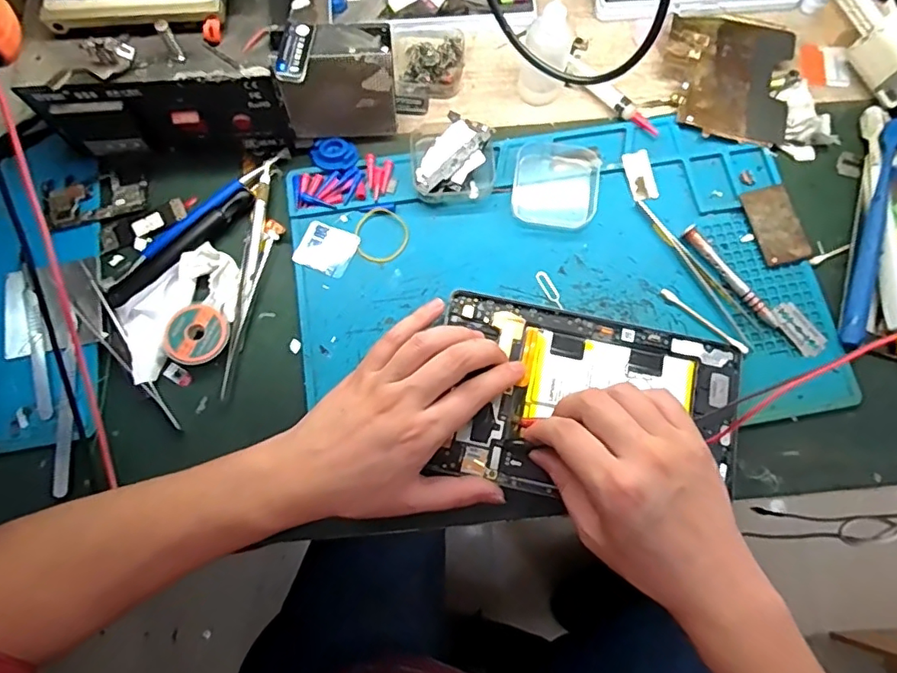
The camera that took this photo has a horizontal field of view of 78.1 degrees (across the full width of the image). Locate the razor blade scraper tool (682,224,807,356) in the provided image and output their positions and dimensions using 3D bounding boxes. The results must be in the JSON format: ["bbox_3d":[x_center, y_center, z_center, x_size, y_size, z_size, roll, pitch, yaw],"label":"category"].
[{"bbox_3d":[0.214,-0.035,0.401,0.011,0.011,0.118,-39,78,-10],"label":"razor blade scraper tool"}]

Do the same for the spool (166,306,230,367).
[{"bbox_3d":[-0.177,-0.001,0.390,0.041,0.010,0.042,23,76,6],"label":"spool"}]

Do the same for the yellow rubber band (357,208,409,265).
[{"bbox_3d":[-0.051,-0.076,0.419,0.041,0.004,0.042,0,75,0],"label":"yellow rubber band"}]

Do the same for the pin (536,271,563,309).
[{"bbox_3d":[0.075,-0.034,0.407,0.008,0.004,0.034,-25,76,-6],"label":"pin"}]

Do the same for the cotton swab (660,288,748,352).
[{"bbox_3d":[0.183,-0.011,0.397,0.070,0.008,0.008,40,79,10],"label":"cotton swab"}]

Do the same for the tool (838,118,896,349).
[{"bbox_3d":[0.314,-0.078,0.408,0.015,0.016,0.186,19,76,5],"label":"tool"}]

